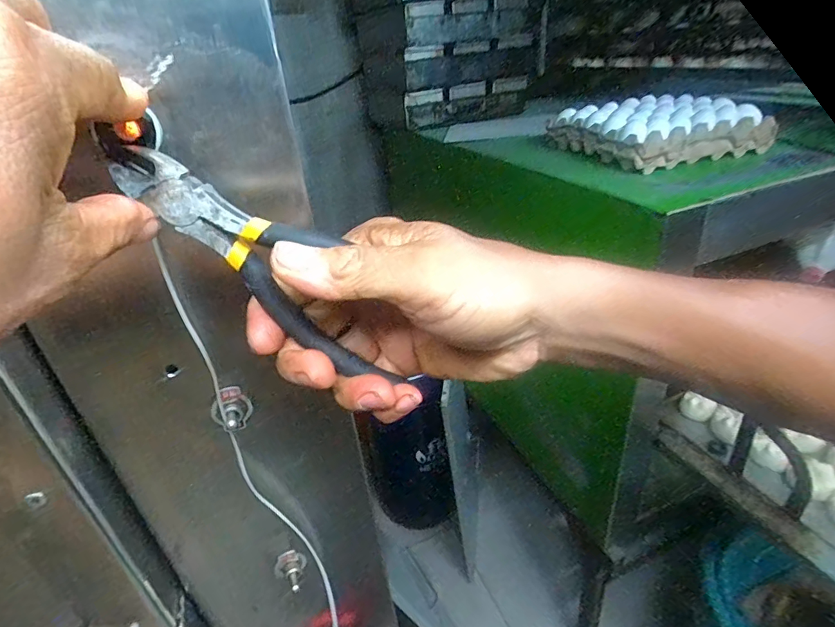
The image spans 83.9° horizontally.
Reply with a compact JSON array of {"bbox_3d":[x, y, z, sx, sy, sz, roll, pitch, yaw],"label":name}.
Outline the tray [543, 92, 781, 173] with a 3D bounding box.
[{"bbox_3d":[0.441,-0.349,0.879,0.248,0.087,0.330,-12,31,-11],"label":"tray"}]

